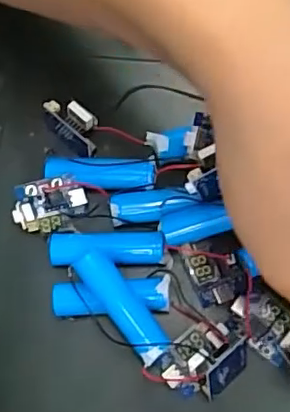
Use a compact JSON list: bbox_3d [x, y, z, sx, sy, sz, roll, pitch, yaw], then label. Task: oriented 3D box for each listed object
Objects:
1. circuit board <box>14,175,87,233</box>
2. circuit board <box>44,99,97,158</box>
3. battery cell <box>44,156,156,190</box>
[{"bbox_3d":[-0.043,0.000,0.263,0.033,0.004,0.023,-11,104,-1],"label":"circuit board"},{"bbox_3d":[-0.032,-0.036,0.272,0.030,0.023,0.015,38,78,14],"label":"circuit board"},{"bbox_3d":[-0.020,-0.014,0.267,0.049,0.015,0.014,0,72,4],"label":"battery cell"}]

